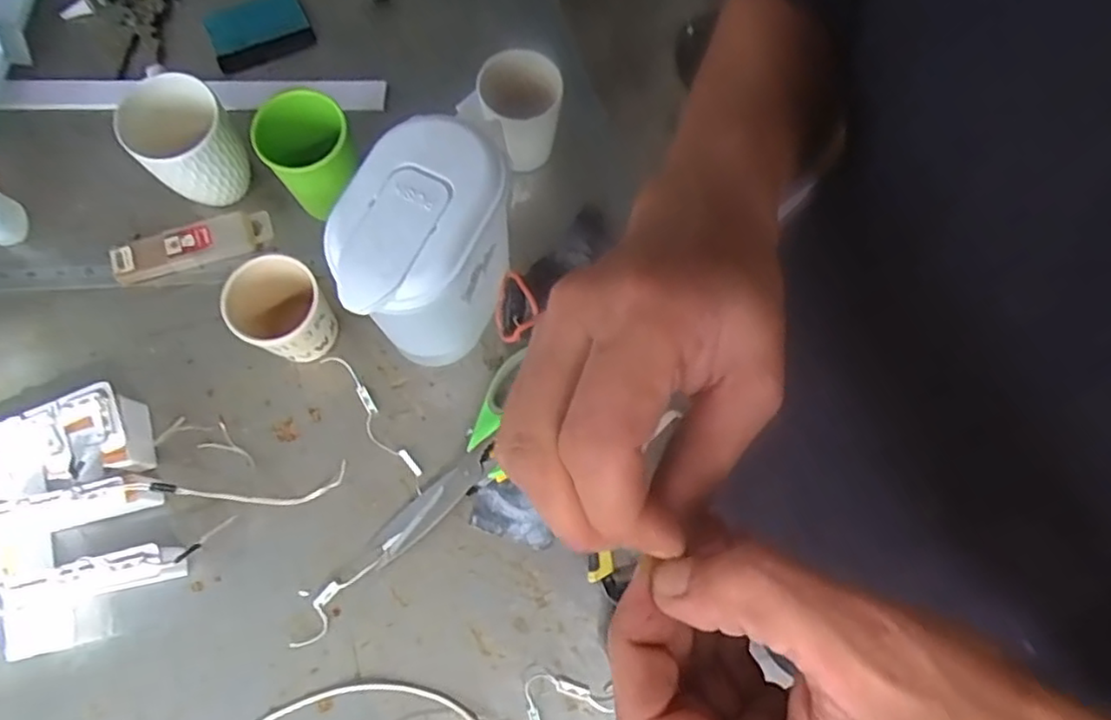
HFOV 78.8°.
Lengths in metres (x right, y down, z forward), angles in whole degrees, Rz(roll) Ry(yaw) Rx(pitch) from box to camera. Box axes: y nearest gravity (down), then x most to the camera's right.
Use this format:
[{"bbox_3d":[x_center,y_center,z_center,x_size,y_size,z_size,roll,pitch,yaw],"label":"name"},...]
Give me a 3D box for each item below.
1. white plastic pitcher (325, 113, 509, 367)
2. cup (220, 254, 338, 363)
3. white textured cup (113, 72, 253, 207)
[{"bbox_3d":[-0.091,-0.073,0.517,0.092,0.186,0.145,42,77,8],"label":"white plastic pitcher"},{"bbox_3d":[-0.223,-0.036,0.567,0.074,0.087,0.068,-32,79,-9],"label":"cup"},{"bbox_3d":[-0.304,-0.175,0.569,0.076,0.099,0.077,1,75,-2],"label":"white textured cup"}]

